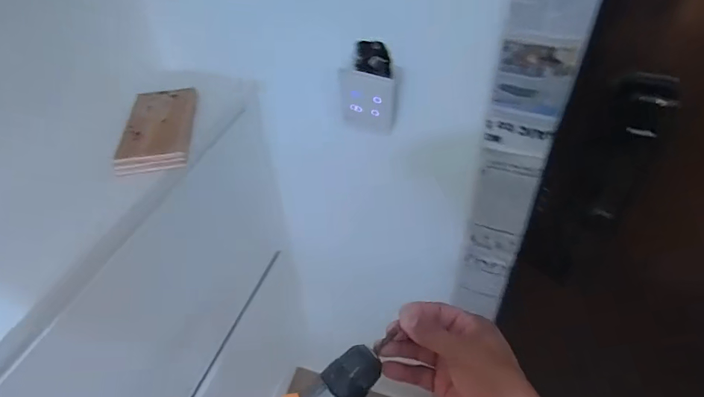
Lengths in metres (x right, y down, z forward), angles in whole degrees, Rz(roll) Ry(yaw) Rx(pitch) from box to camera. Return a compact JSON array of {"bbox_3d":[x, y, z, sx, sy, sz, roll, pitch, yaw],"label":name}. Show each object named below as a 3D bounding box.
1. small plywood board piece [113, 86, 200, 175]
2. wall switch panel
[{"bbox_3d":[-0.292,-0.108,0.668,0.096,0.022,0.191,-8,45,-3],"label":"small plywood board piece"},{"bbox_3d":[0.024,-0.148,0.705,0.086,0.116,0.020,9,56,7],"label":"wall switch panel"}]

